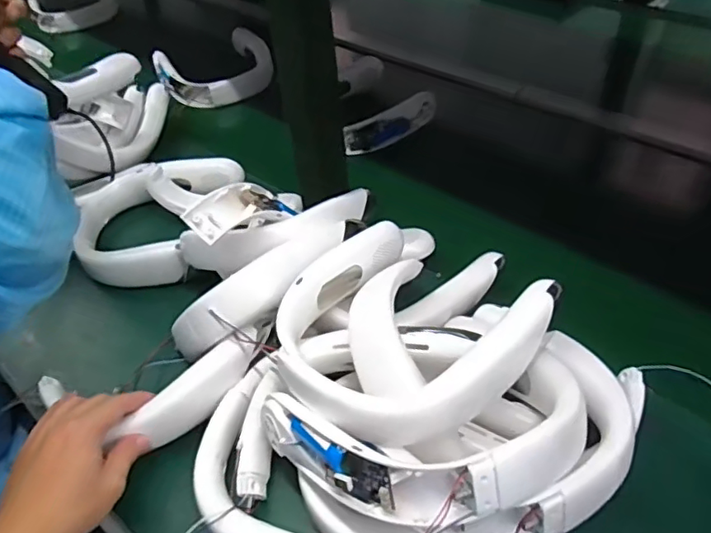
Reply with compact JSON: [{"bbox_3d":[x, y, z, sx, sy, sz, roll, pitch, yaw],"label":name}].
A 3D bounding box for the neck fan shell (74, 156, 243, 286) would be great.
[{"bbox_3d":[-0.249,-0.063,0.725,0.192,0.058,0.197,-3,44,3],"label":"neck fan shell"}]

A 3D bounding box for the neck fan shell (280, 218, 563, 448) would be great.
[{"bbox_3d":[0.029,0.044,0.465,0.200,0.046,0.186,31,55,32],"label":"neck fan shell"}]

